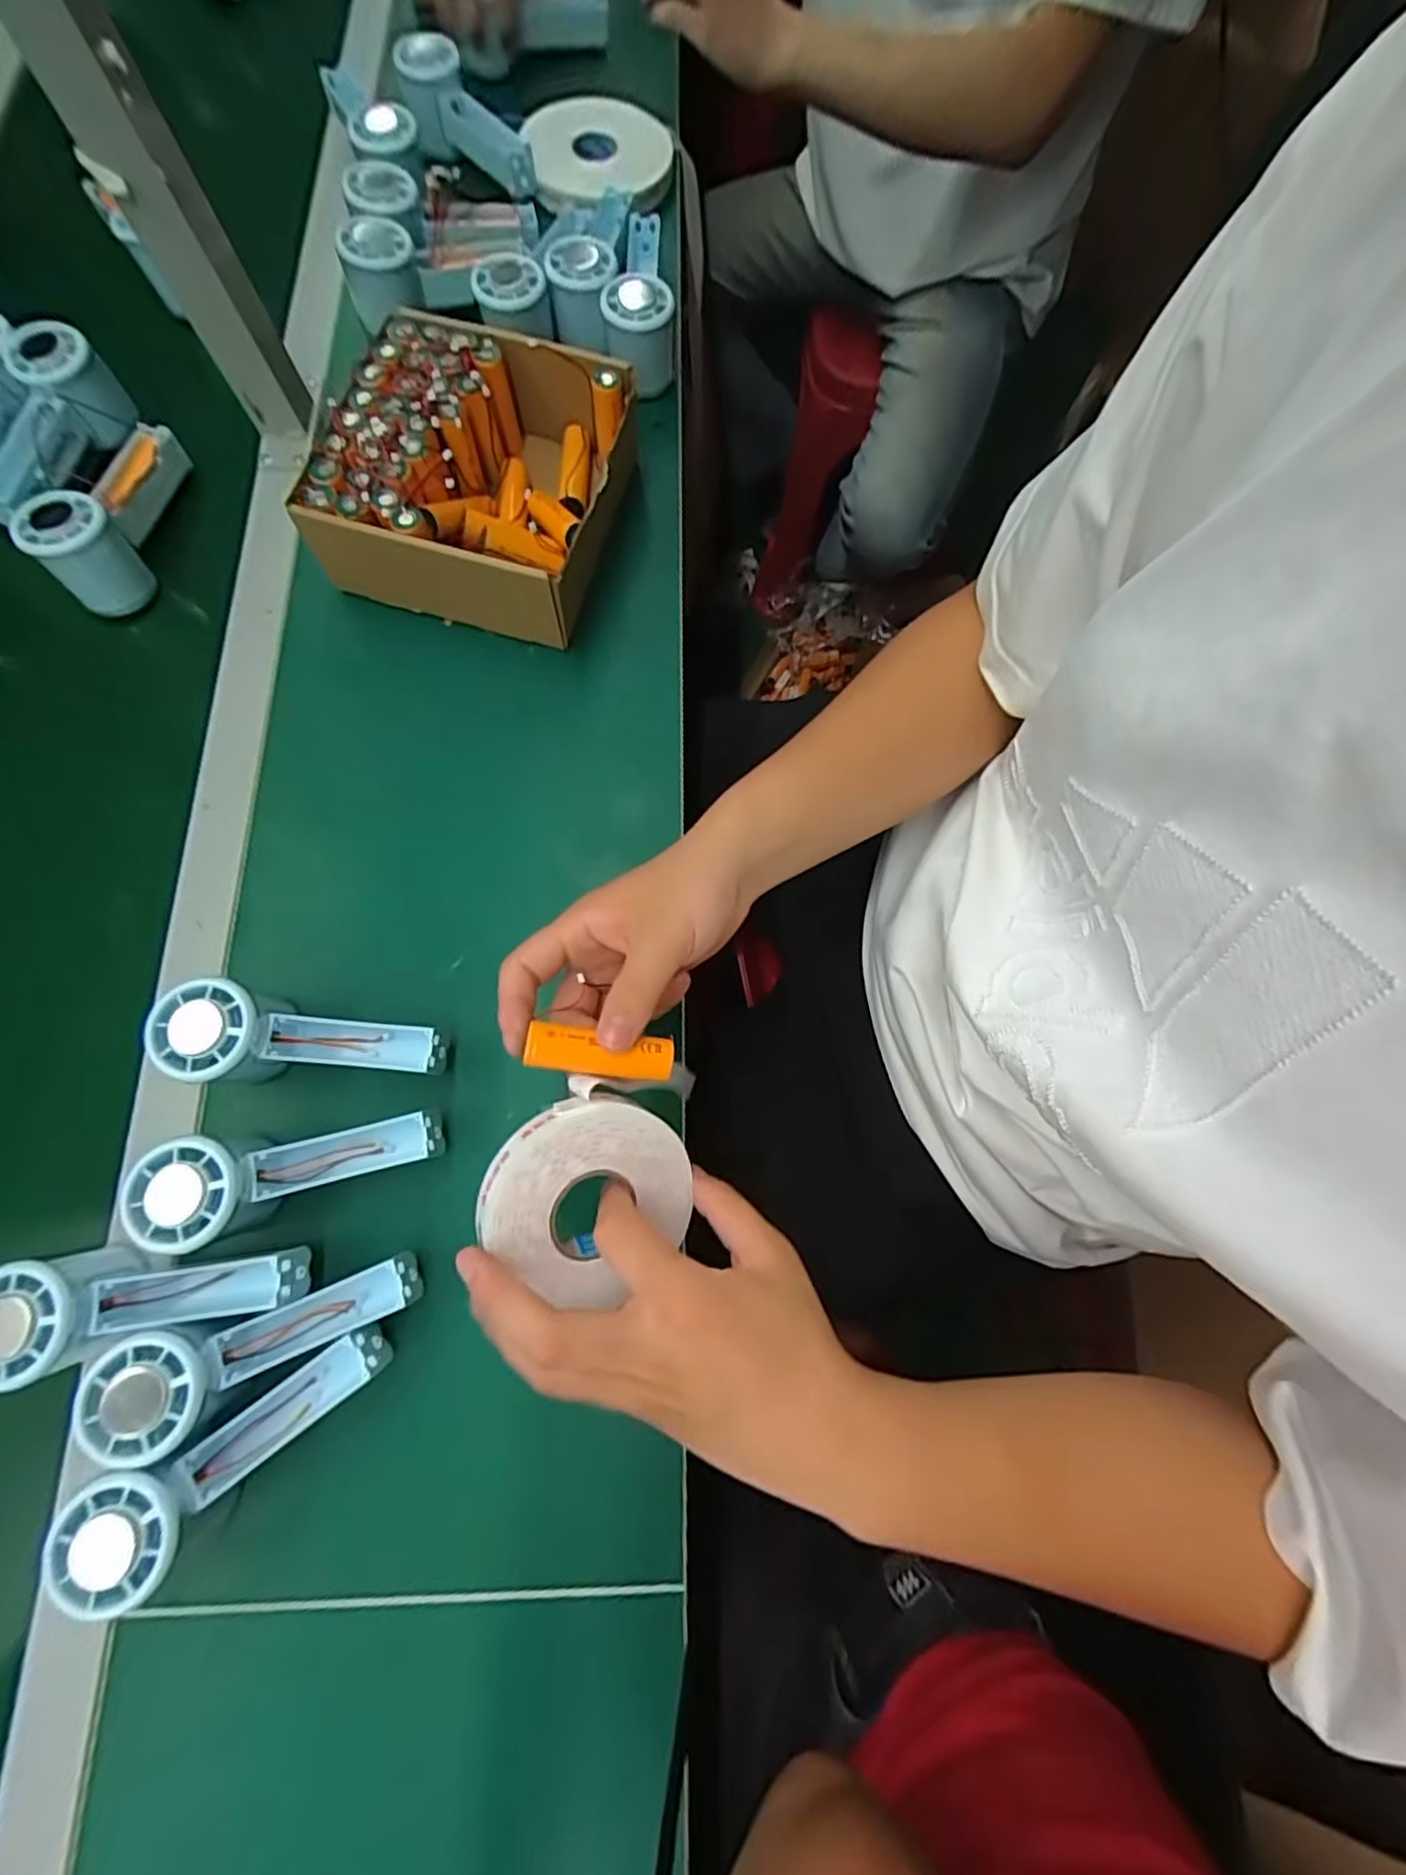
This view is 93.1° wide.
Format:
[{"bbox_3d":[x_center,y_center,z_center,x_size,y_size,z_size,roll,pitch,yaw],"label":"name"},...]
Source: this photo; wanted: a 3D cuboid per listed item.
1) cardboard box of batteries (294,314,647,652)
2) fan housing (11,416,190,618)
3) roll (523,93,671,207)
[{"bbox_3d":[-0.162,-0.328,0.493,0.188,0.091,0.209,12,75,1],"label":"cardboard box of batteries"},{"bbox_3d":[-0.426,-0.313,0.483,0.050,0.054,0.146,13,75,1],"label":"fan housing"},{"bbox_3d":[-0.096,-0.739,0.624,0.130,0.029,0.156,-1,75,-3],"label":"roll"}]

